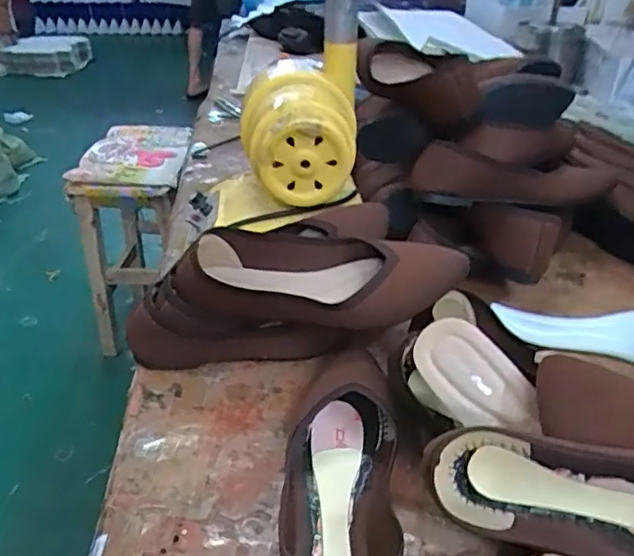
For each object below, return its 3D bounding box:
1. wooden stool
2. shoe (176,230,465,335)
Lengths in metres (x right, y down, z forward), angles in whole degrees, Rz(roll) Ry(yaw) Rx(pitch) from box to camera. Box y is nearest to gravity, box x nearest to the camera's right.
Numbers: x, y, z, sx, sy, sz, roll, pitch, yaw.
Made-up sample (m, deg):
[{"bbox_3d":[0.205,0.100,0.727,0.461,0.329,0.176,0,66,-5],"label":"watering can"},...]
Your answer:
[{"bbox_3d":[-0.455,-0.119,1.577,0.274,0.483,0.367,-2,33,-3],"label":"wooden stool"},{"bbox_3d":[0.007,0.003,0.504,0.229,0.063,0.082,1,33,3],"label":"shoe"}]

